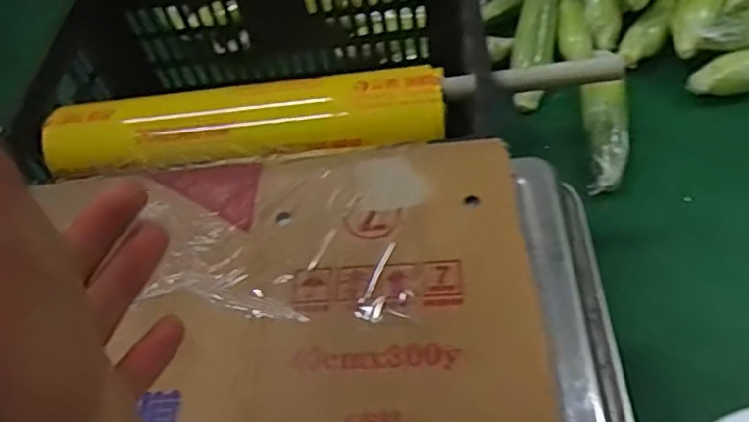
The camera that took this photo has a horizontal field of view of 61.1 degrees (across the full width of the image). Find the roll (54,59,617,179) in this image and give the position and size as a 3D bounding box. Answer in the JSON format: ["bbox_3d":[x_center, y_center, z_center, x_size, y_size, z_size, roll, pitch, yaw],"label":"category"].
[{"bbox_3d":[-0.053,-0.091,0.638,0.581,0.084,0.065,-8,52,6],"label":"roll"}]

